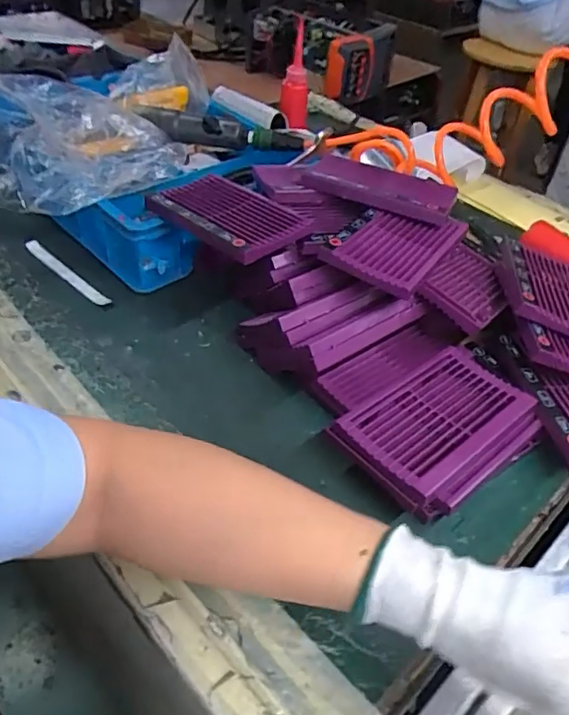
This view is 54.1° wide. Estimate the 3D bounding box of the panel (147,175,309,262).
[{"bbox_3d":[-0.053,-0.135,0.527,0.142,0.014,0.092,33,48,29],"label":"panel"}]

